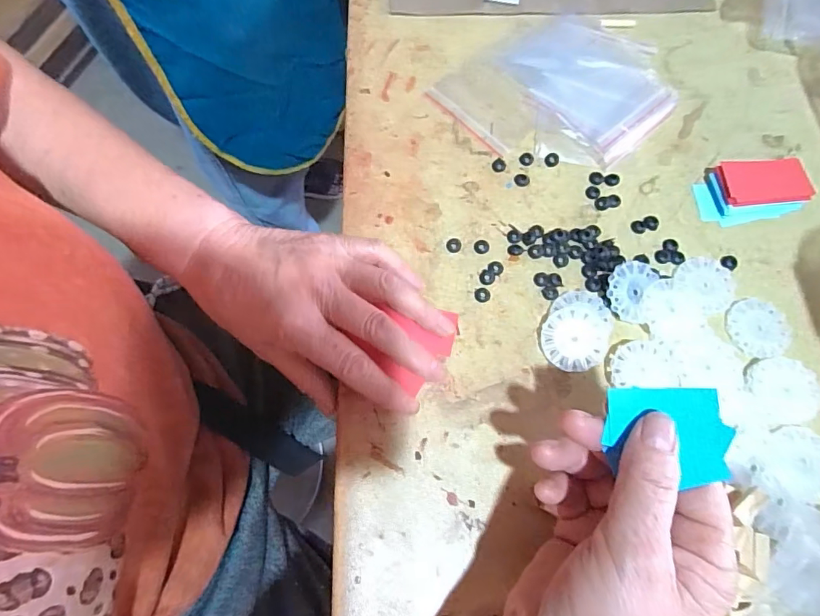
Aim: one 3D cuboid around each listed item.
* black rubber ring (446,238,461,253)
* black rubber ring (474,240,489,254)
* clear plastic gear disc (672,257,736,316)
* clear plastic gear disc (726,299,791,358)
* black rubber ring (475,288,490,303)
[{"bbox_3d":[0.030,-0.043,0.321,0.010,0.004,0.010,1,71,-2],"label":"black rubber ring"},{"bbox_3d":[0.049,-0.042,0.321,0.010,0.004,0.010,1,71,-2],"label":"black rubber ring"},{"bbox_3d":[0.200,-0.016,0.319,0.040,0.006,0.043,4,67,-10],"label":"clear plastic gear disc"},{"bbox_3d":[0.230,0.013,0.311,0.040,0.004,0.038,1,71,-2],"label":"clear plastic gear disc"},{"bbox_3d":[0.048,-0.008,0.310,0.010,0.004,0.010,1,71,-2],"label":"black rubber ring"}]

